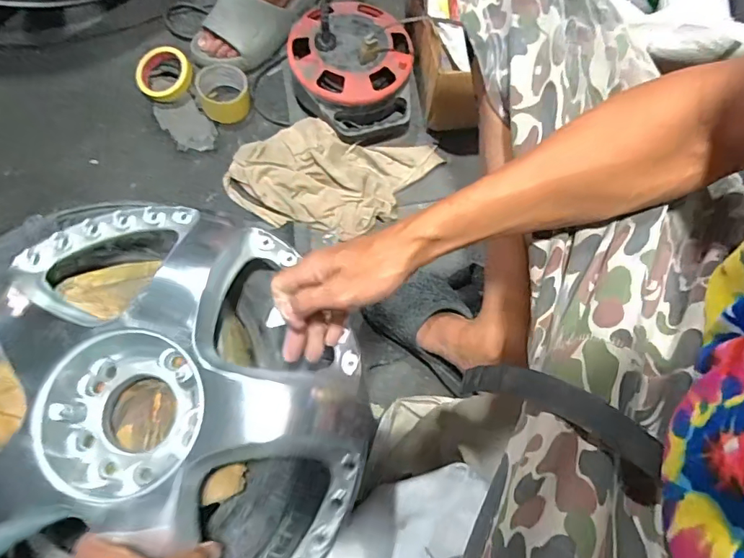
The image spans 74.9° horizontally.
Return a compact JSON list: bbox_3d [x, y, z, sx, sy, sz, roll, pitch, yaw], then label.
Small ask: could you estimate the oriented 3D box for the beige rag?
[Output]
[{"bbox_3d":[-0.068,-0.169,0.786,0.328,0.043,0.187,12,70,4],"label":"beige rag"}]

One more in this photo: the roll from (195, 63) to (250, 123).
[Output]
[{"bbox_3d":[-0.250,-0.313,0.824,0.085,0.045,0.092,-14,70,-5],"label":"roll"}]

